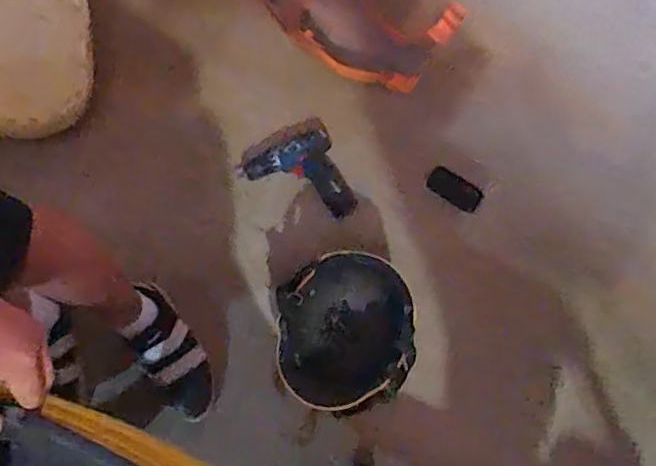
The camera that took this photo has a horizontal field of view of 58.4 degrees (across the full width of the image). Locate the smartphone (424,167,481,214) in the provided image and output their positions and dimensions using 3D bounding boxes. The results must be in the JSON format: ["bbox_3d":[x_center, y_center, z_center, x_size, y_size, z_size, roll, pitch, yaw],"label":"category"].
[{"bbox_3d":[0.259,-0.090,1.205,0.113,0.009,0.054,36,92,14],"label":"smartphone"}]

